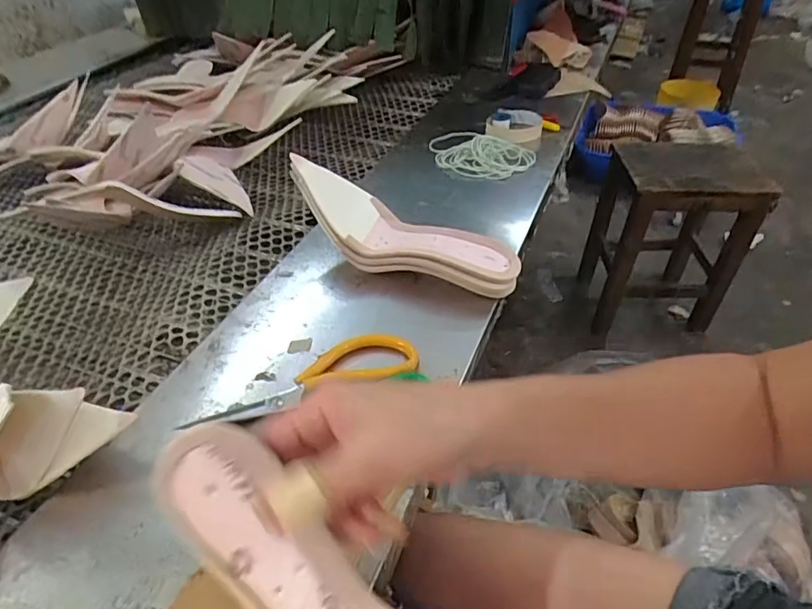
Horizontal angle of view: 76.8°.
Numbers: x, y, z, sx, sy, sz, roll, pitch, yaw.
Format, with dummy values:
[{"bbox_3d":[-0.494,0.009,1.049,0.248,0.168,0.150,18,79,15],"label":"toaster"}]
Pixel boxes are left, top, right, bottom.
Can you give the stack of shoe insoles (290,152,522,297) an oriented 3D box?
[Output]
[{"bbox_3d":[-0.003,-0.076,0.525,0.247,0.087,0.076,12,44,14],"label":"stack of shoe insoles"}]

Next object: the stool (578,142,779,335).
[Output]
[{"bbox_3d":[0.701,-0.173,1.387,0.374,0.502,0.285,1,43,2],"label":"stool"}]

